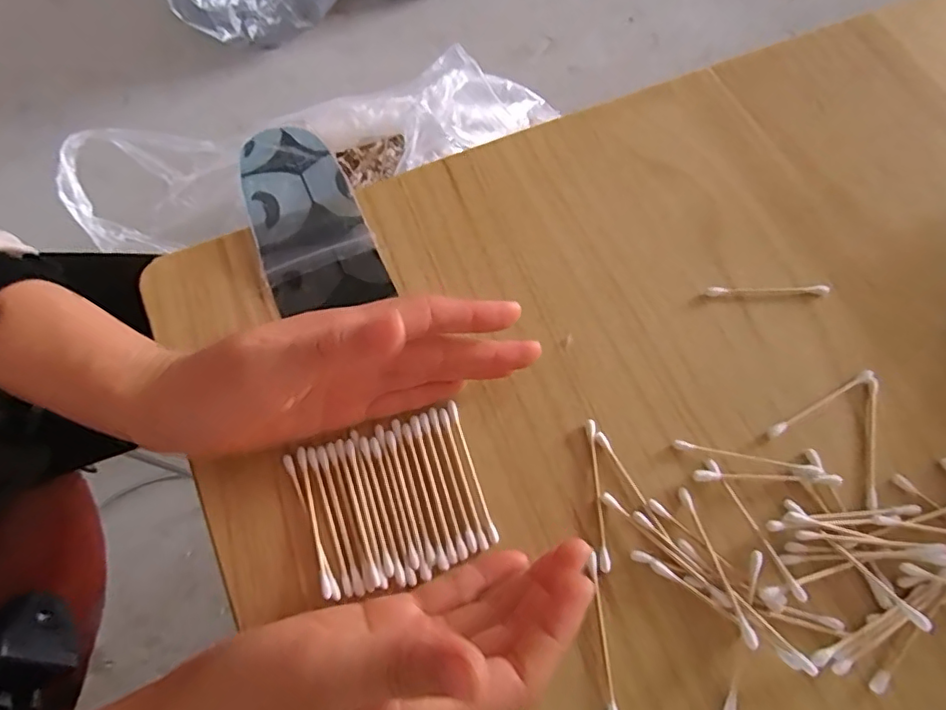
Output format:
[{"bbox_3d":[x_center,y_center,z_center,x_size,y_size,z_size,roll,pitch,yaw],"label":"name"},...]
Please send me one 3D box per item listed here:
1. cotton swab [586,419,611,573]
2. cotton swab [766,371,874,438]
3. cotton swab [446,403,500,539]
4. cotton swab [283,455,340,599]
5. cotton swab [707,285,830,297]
[{"bbox_3d":[0.060,0.066,0.269,0.005,0.004,0.071,-2,69,0],"label":"cotton swab"},{"bbox_3d":[0.181,0.024,0.288,0.069,0.005,0.005,-27,71,-10],"label":"cotton swab"},{"bbox_3d":[0.000,0.055,0.270,0.005,0.004,0.069,-17,70,-6],"label":"cotton swab"},{"bbox_3d":[-0.076,0.079,0.259,0.005,0.004,0.070,-25,71,-9],"label":"cotton swab"},{"bbox_3d":[0.165,-0.036,0.313,0.070,0.004,0.006,-2,69,-1],"label":"cotton swab"}]

